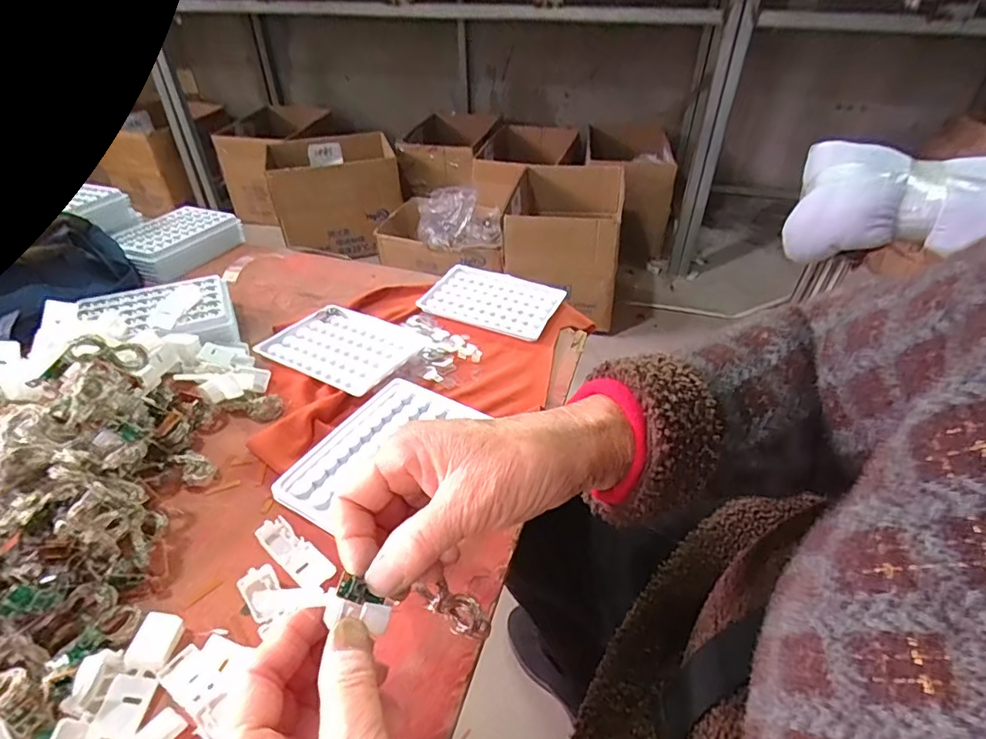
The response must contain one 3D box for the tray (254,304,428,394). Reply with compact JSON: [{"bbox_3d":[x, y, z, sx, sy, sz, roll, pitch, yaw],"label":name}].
[{"bbox_3d":[-0.134,-0.020,0.468,0.128,0.015,0.090,21,45,25],"label":"tray"}]

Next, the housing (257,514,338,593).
[{"bbox_3d":[-0.116,0.109,0.310,0.057,0.011,0.019,27,47,29],"label":"housing"}]

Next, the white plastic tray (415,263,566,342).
[{"bbox_3d":[-0.001,-0.071,0.531,0.125,0.014,0.084,16,42,18],"label":"white plastic tray"}]

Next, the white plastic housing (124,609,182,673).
[{"bbox_3d":[-0.172,0.139,0.269,0.020,0.007,0.026,26,48,-12],"label":"white plastic housing"}]

